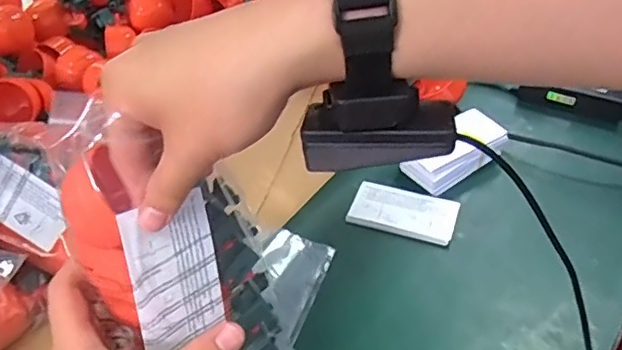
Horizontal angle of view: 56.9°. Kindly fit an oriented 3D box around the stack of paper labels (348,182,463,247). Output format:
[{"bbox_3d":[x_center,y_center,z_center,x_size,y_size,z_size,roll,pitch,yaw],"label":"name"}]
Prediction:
[{"bbox_3d":[0.094,0.036,0.581,0.103,0.008,0.056,12,47,18],"label":"stack of paper labels"}]

